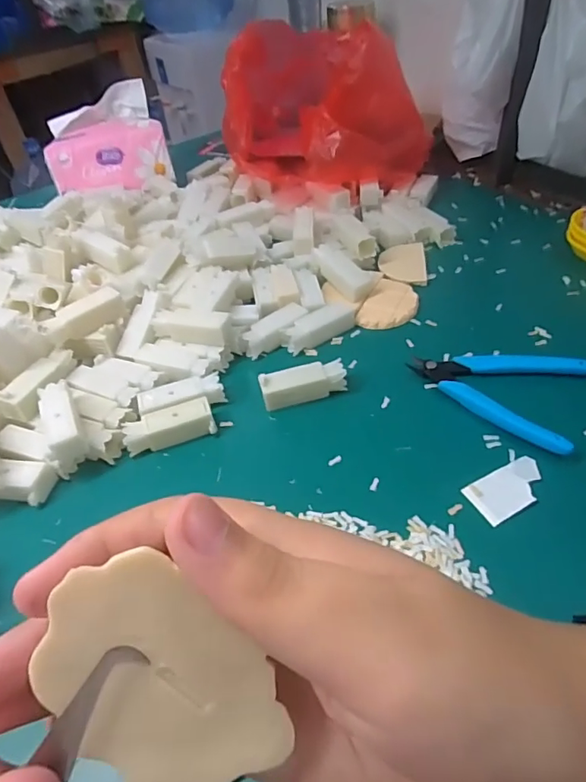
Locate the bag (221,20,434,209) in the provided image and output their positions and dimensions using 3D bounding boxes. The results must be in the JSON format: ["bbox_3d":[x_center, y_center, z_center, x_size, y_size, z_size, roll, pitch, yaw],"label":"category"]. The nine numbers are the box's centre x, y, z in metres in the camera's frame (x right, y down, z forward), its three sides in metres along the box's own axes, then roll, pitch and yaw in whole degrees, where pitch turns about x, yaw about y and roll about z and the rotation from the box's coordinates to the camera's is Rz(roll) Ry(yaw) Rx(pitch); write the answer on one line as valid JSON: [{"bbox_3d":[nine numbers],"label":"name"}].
[{"bbox_3d":[0.014,-0.318,0.582,0.163,0.145,0.225,-30,48,-21],"label":"bag"}]

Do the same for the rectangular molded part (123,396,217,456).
[{"bbox_3d":[-0.085,0.025,0.353,0.060,0.021,0.023,-15,44,-8],"label":"rectangular molded part"}]

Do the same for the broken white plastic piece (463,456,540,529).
[{"bbox_3d":[0.127,0.056,0.295,0.050,0.004,0.029,-24,46,-16],"label":"broken white plastic piece"}]

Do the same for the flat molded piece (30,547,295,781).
[{"bbox_3d":[-0.033,0.074,0.126,0.045,0.066,0.004,-42,6,-3],"label":"flat molded piece"}]

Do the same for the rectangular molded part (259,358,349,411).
[{"bbox_3d":[0.008,-0.005,0.366,0.060,0.022,0.018,-13,44,-6],"label":"rectangular molded part"}]

